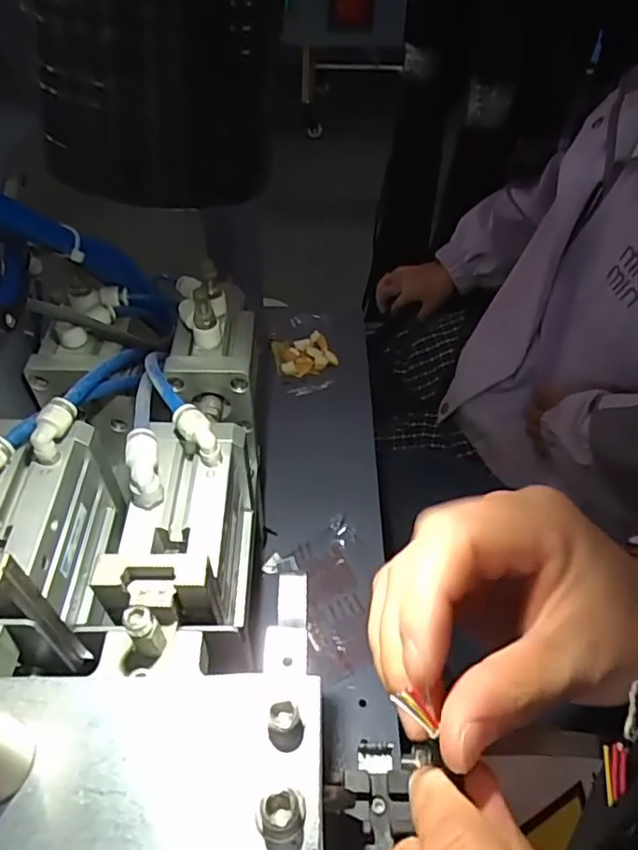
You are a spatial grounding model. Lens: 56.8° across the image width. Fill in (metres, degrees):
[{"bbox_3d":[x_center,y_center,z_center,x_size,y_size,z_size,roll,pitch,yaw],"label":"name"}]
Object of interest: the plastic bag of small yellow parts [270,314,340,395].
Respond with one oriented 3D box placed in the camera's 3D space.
[{"bbox_3d":[-0.013,-0.064,0.534,0.053,0.009,0.092,-10,51,-10],"label":"plastic bag of small yellow parts"}]

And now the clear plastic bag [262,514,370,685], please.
[{"bbox_3d":[0.009,0.111,0.382,0.063,0.013,0.094,-19,53,-17],"label":"clear plastic bag"}]

